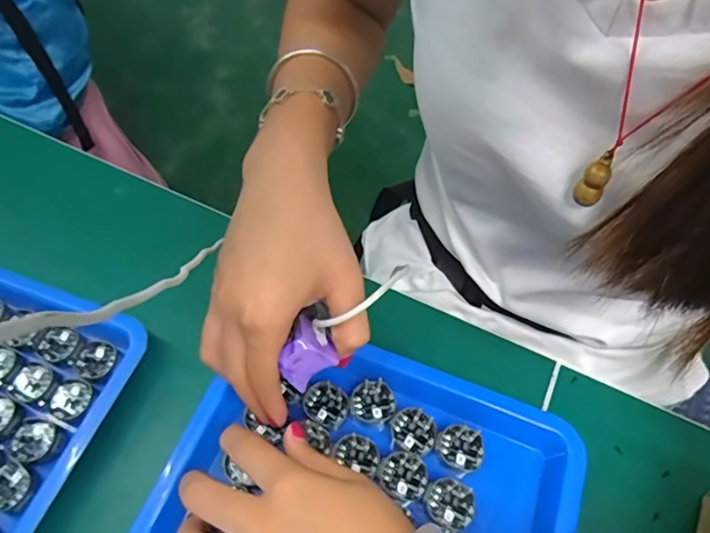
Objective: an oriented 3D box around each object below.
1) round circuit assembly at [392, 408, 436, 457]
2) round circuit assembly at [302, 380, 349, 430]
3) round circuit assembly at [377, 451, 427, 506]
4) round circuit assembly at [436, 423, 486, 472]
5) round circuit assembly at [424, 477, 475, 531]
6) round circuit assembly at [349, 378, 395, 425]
[{"bbox_3d":[0.036,0.099,0.312,0.027,0.004,0.026,0,61,0],"label":"round circuit assembly"},{"bbox_3d":[-0.018,0.085,0.320,0.028,0.004,0.025,39,68,19],"label":"round circuit assembly"},{"bbox_3d":[0.029,0.121,0.299,0.025,0.004,0.028,-39,68,-19],"label":"round circuit assembly"},{"bbox_3d":[0.064,0.108,0.309,0.026,0.004,0.026,0,61,0],"label":"round circuit assembly"},{"bbox_3d":[0.054,0.133,0.293,0.027,0.004,0.026,0,61,0],"label":"round circuit assembly"},{"bbox_3d":[0.011,0.083,0.321,0.026,0.004,0.027,0,61,0],"label":"round circuit assembly"}]

